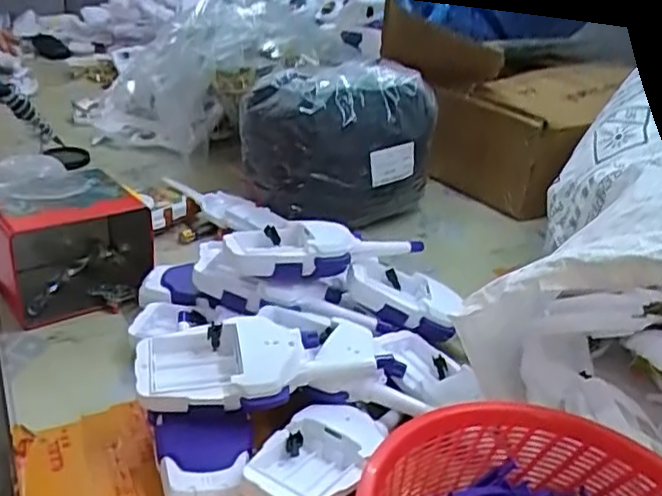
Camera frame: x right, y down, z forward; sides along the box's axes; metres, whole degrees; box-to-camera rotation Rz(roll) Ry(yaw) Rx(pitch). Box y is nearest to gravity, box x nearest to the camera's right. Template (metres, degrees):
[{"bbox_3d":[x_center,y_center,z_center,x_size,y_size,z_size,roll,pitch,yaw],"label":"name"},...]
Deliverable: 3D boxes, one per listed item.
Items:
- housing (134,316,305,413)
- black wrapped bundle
[{"bbox_3d":[-0.071,0.079,0.441,0.107,0.036,0.060,-9,46,-2],"label":"housing"},{"bbox_3d":[0.007,-0.128,0.776,0.176,0.160,0.156,-15,32,-32],"label":"black wrapped bundle"}]

